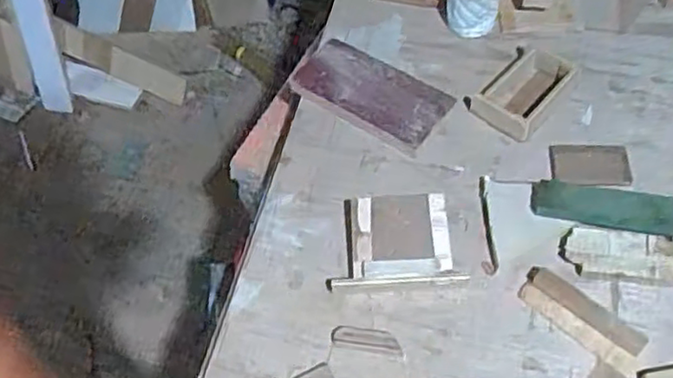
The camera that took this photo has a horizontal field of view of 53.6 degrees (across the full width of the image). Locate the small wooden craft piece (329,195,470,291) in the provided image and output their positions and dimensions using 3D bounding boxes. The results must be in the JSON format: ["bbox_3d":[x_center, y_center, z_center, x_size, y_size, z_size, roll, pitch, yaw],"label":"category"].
[{"bbox_3d":[0.063,0.052,0.699,0.131,0.038,0.106,-1,55,4],"label":"small wooden craft piece"}]

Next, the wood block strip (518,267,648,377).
[{"bbox_3d":[0.242,0.126,0.655,0.126,0.011,0.044,38,66,26],"label":"wood block strip"}]

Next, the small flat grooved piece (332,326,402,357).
[{"bbox_3d":[0.031,0.148,0.654,0.066,0.004,0.022,7,56,9],"label":"small flat grooved piece"}]

